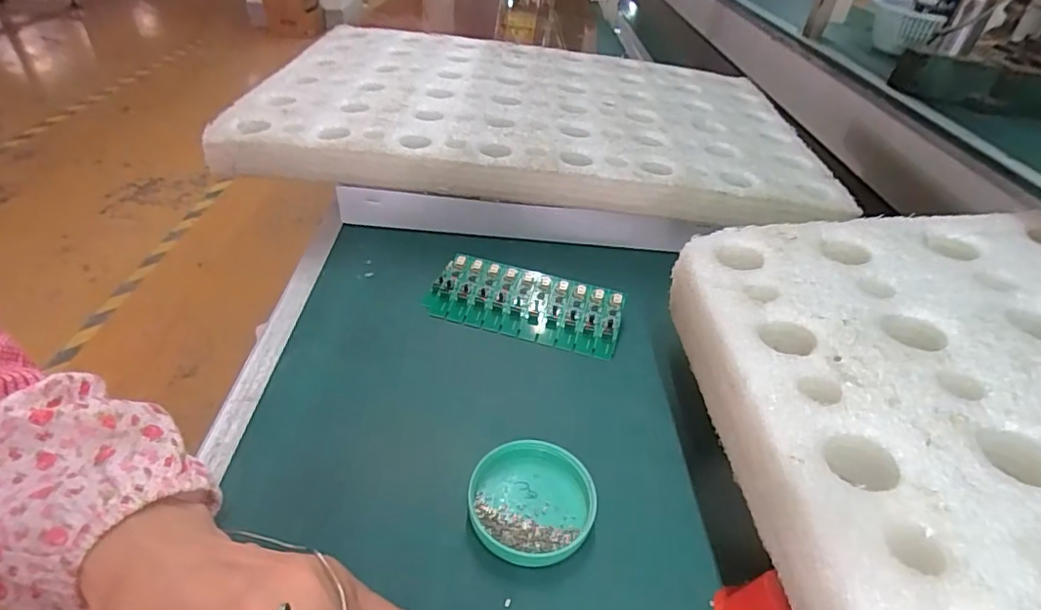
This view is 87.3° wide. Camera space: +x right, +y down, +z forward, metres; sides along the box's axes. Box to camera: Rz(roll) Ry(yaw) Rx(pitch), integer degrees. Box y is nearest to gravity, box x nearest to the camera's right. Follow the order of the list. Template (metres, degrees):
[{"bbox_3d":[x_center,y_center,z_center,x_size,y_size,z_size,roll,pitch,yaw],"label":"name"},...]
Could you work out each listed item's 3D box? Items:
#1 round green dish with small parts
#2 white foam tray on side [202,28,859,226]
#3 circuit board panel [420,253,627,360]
[{"bbox_3d":[0.006,0.103,0.290,0.065,0.011,0.064,4,39,-3],"label":"round green dish with small parts"},{"bbox_3d":[0.018,-0.207,0.581,0.533,0.034,0.359,8,39,2],"label":"white foam tray on side"},{"bbox_3d":[0.003,-0.002,0.416,0.146,0.006,0.057,14,62,10],"label":"circuit board panel"}]

